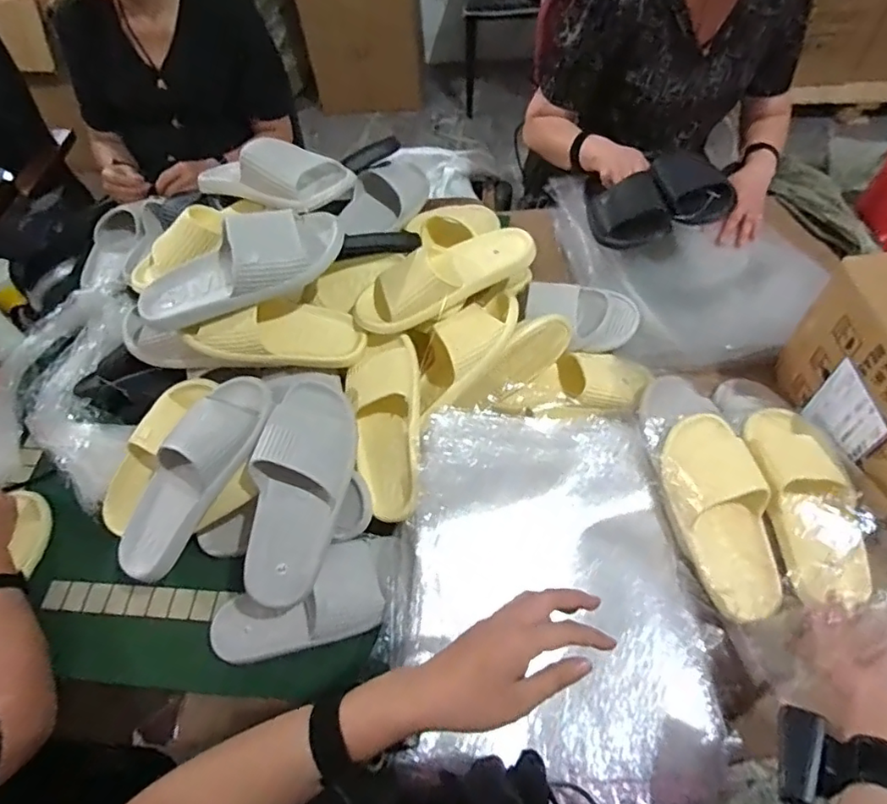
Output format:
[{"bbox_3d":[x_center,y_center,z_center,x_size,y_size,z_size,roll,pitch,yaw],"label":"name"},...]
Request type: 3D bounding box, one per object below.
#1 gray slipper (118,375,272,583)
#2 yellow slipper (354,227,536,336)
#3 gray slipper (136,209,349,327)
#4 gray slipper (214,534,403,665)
[{"bbox_3d":[-0.318,0.085,0.718,0.106,0.071,0.279,23,75,17],"label":"gray slipper"},{"bbox_3d":[-0.001,-0.179,0.800,0.263,0.064,0.107,-29,61,-14],"label":"yellow slipper"},{"bbox_3d":[-0.262,-0.178,0.730,0.272,0.082,0.100,-24,60,-11],"label":"gray slipper"},{"bbox_3d":[-0.170,0.250,0.713,0.253,0.066,0.104,-18,59,-8],"label":"gray slipper"}]

